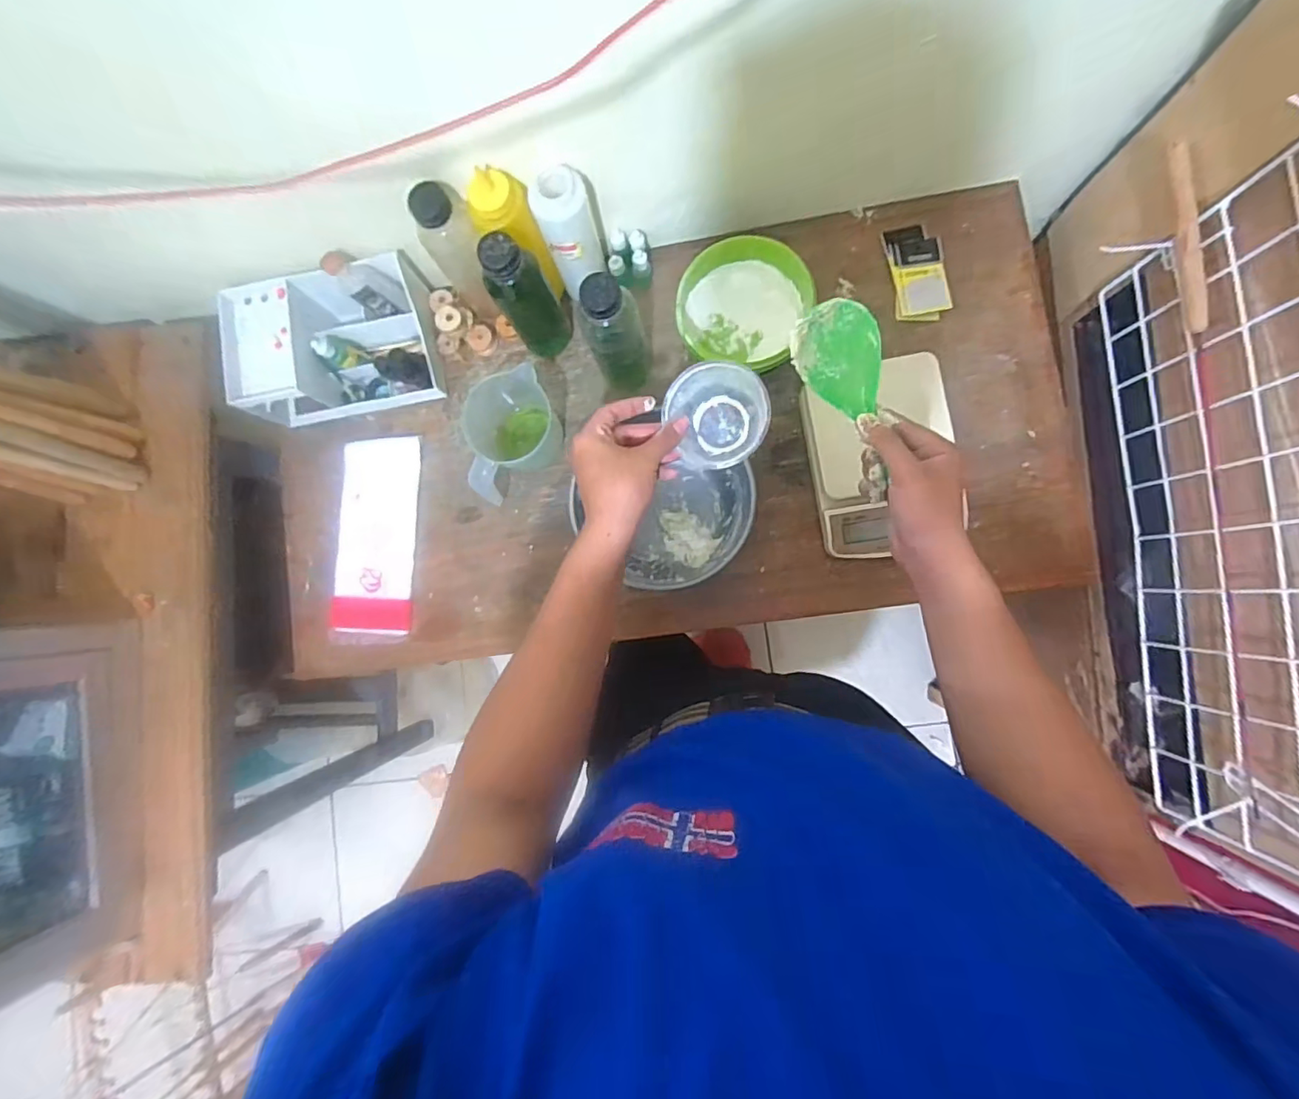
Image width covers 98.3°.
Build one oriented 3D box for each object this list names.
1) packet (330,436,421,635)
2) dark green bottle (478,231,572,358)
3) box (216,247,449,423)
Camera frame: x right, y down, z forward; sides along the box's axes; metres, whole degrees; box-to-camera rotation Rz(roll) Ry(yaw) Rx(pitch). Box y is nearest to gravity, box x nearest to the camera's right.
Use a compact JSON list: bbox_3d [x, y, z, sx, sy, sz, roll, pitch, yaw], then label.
[{"bbox_3d":[-0.358,-0.020,0.734,0.101,0.015,0.251,3,86,6],"label":"packet"},{"bbox_3d":[-0.137,-0.280,0.637,0.062,0.185,0.047,-21,84,4],"label":"dark green bottle"},{"bbox_3d":[-0.397,-0.260,0.705,0.239,0.095,0.162,-12,85,5],"label":"box"}]

